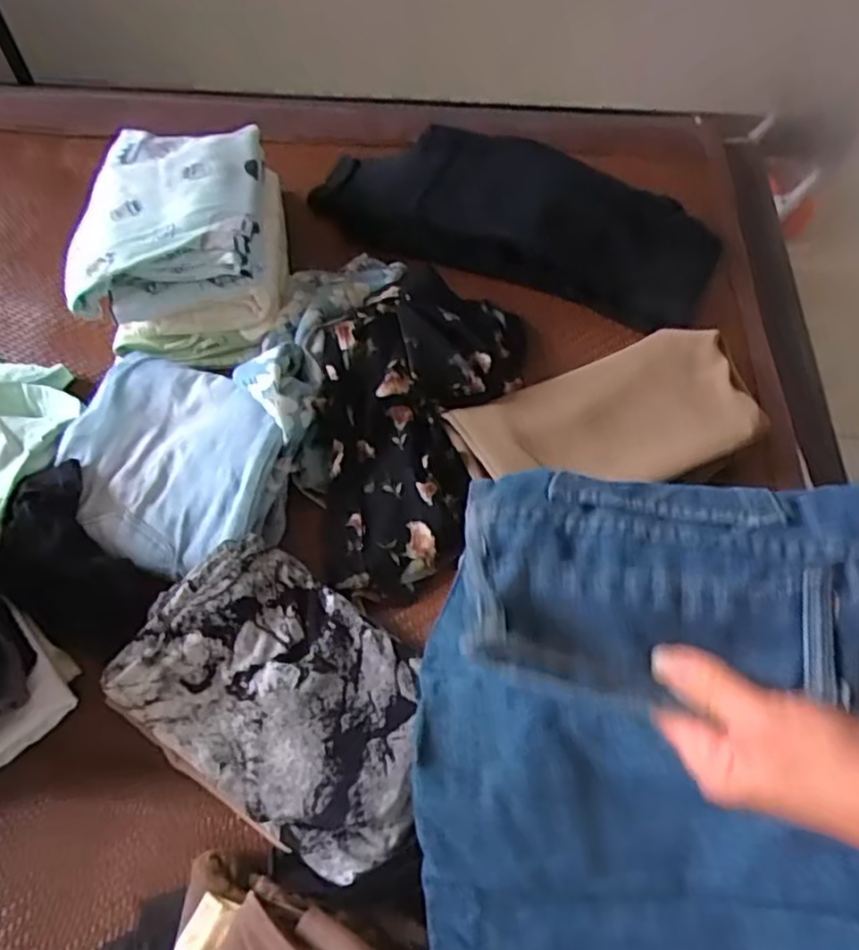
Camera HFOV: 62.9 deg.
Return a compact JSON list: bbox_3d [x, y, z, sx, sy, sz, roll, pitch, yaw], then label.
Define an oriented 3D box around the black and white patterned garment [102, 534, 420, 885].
[{"bbox_3d":[-0.107,0.165,0.542,0.244,0.050,0.165,30,60,16],"label":"black and white patterned garment"}]

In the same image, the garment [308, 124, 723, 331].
[{"bbox_3d":[0.090,-0.307,0.809,0.466,0.081,0.190,18,59,12],"label":"garment"}]

